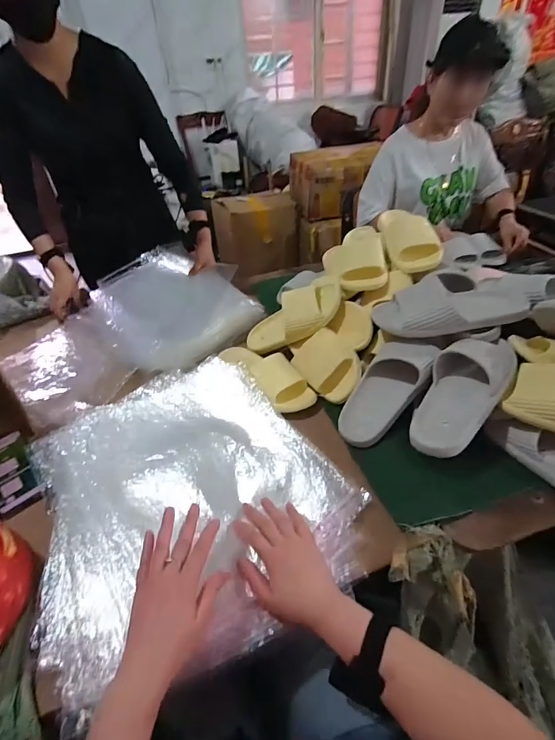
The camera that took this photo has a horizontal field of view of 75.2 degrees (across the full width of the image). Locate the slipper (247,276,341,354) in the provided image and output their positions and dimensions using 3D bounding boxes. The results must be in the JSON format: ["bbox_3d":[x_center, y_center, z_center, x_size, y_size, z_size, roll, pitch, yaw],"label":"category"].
[{"bbox_3d":[0.029,-0.122,0.831,0.249,0.089,0.124,-31,28,31],"label":"slipper"}]

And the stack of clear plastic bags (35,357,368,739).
[{"bbox_3d":[-0.137,0.174,0.564,0.419,0.028,0.453,-22,49,-20],"label":"stack of clear plastic bags"}]

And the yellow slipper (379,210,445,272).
[{"bbox_3d":[0.292,-0.310,0.831,0.099,0.068,0.239,-9,55,-6],"label":"yellow slipper"}]

